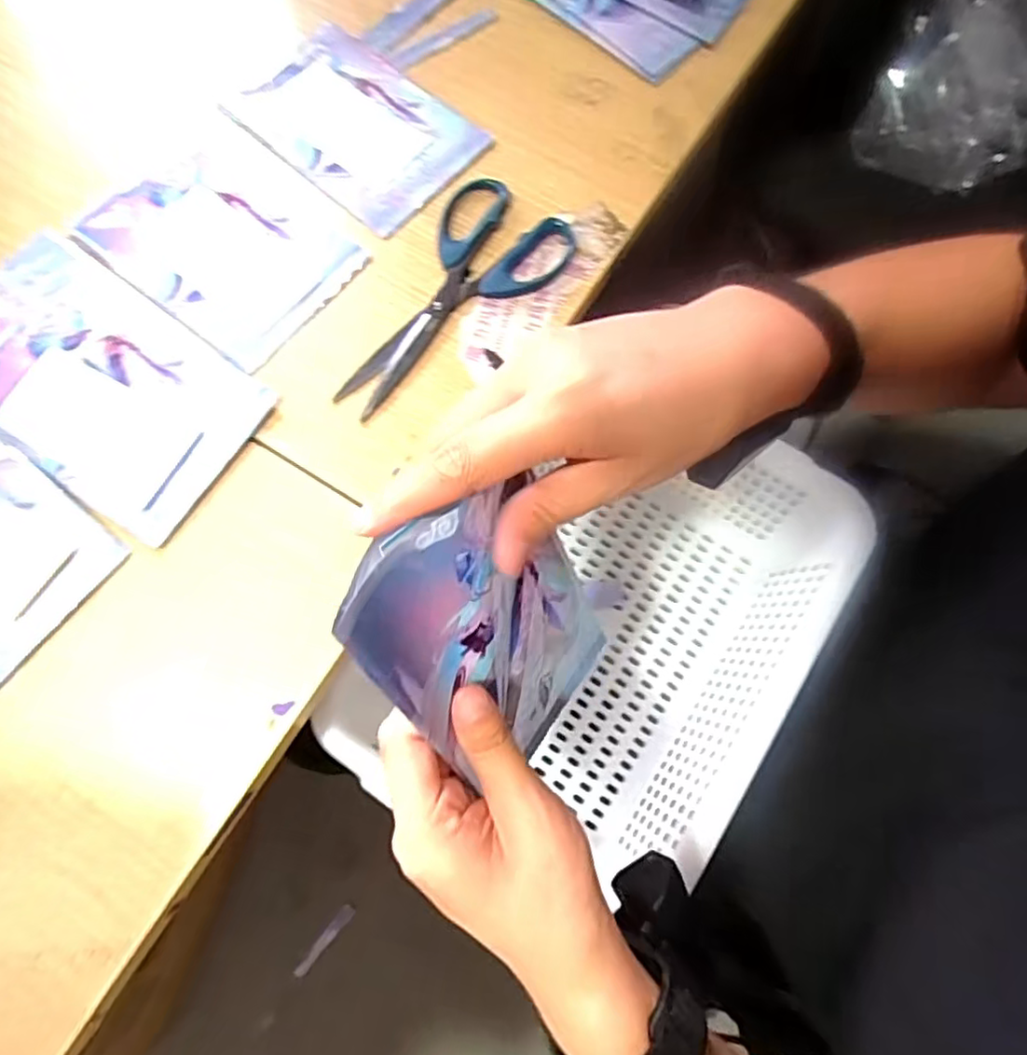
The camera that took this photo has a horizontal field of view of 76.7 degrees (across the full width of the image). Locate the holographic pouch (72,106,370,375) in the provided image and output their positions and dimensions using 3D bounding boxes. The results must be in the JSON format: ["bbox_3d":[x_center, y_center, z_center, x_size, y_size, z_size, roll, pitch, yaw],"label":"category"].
[{"bbox_3d":[-0.198,-0.206,0.454,0.169,0.004,0.137,39,77,9],"label":"holographic pouch"}]

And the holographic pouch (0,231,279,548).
[{"bbox_3d":[-0.270,-0.100,0.417,0.217,0.011,0.123,35,76,8],"label":"holographic pouch"}]

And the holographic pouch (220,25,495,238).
[{"bbox_3d":[-0.116,-0.304,0.482,0.170,0.012,0.119,41,77,10],"label":"holographic pouch"}]

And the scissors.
[{"bbox_3d":[-0.053,-0.166,0.445,0.196,0.011,0.094,-42,79,-12],"label":"scissors"}]

